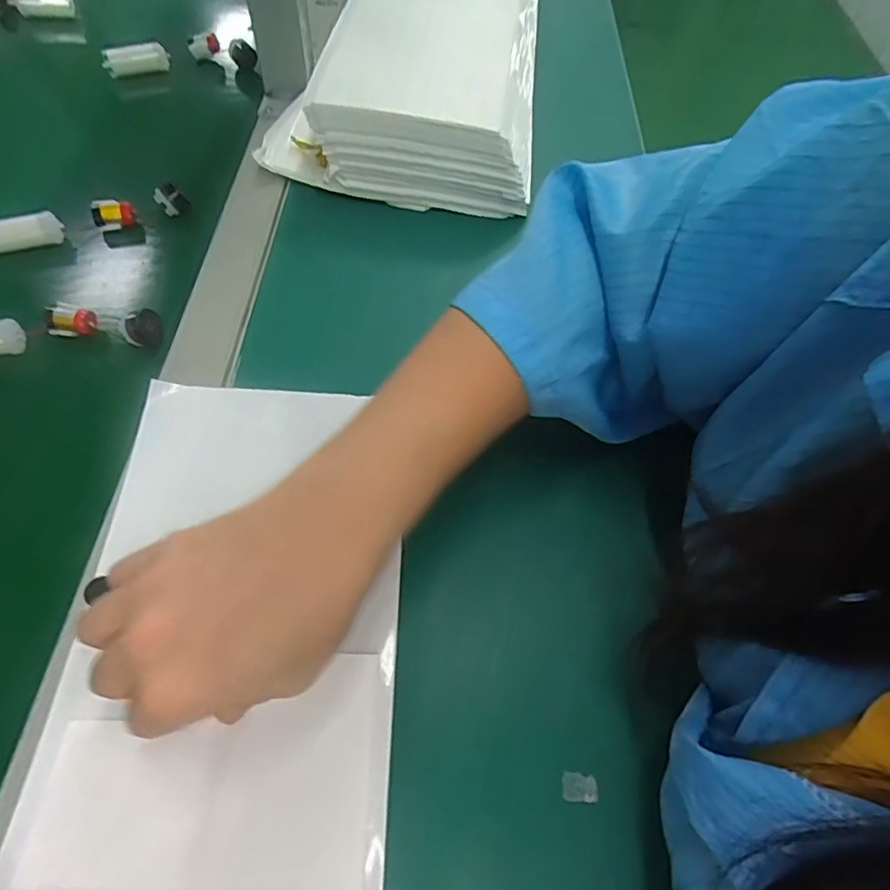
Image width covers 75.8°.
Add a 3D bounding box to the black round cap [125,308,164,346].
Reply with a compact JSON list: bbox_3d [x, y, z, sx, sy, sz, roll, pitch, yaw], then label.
[{"bbox_3d":[-0.188,-0.074,0.359,0.011,0.023,0.022,29,59,25],"label":"black round cap"}]

